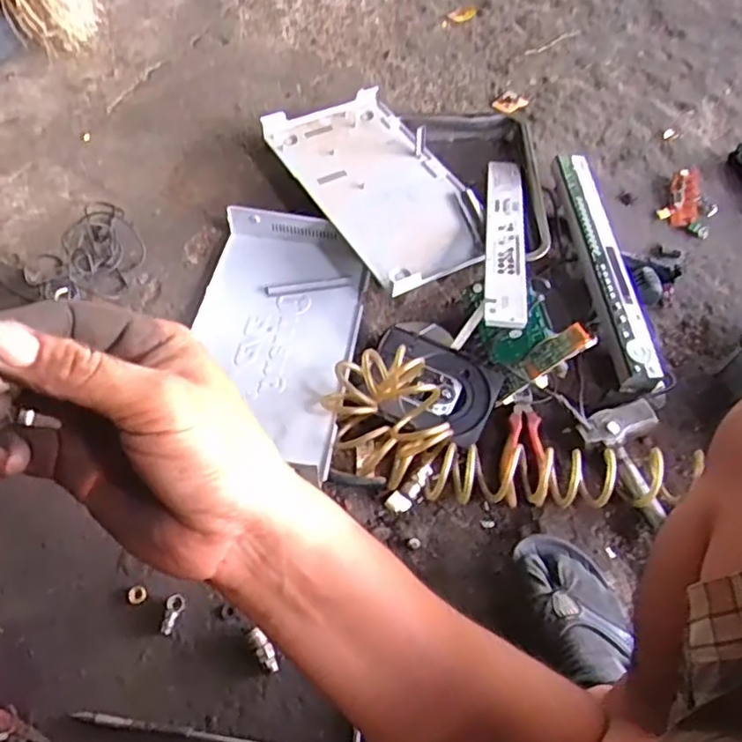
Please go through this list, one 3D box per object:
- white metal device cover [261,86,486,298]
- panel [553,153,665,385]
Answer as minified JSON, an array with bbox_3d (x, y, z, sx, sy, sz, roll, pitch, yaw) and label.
[{"bbox_3d":[0.018,-0.314,1.041,0.228,0.037,0.434,-28,65,-17],"label":"white metal device cover"},{"bbox_3d":[0.355,-0.175,0.980,0.062,0.025,0.421,-15,61,14],"label":"panel"}]

